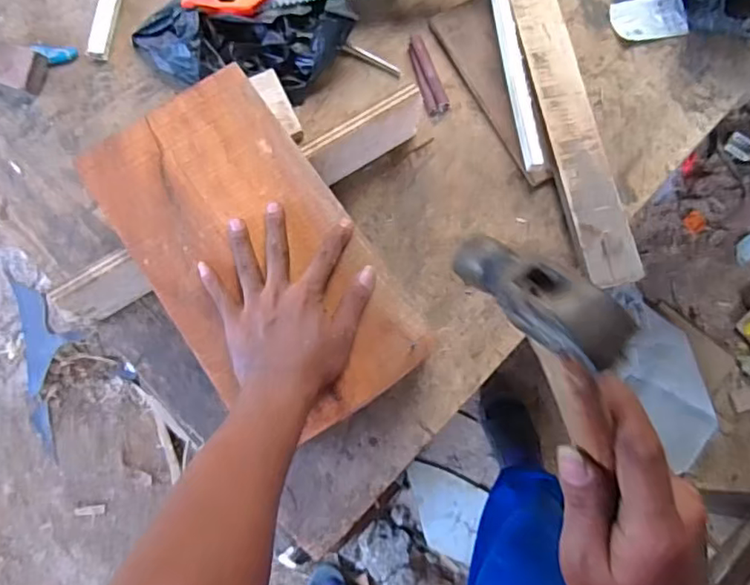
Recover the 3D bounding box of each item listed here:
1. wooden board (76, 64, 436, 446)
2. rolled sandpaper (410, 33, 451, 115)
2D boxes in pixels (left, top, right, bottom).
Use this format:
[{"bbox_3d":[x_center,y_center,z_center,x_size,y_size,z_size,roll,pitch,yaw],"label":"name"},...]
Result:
[{"bbox_3d":[-0.116,-0.040,0.563,0.190,0.020,0.352,-34,76,-9],"label":"wooden board"},{"bbox_3d":[0.066,-0.270,0.727,0.030,0.019,0.096,-13,73,-7],"label":"rolled sandpaper"}]

